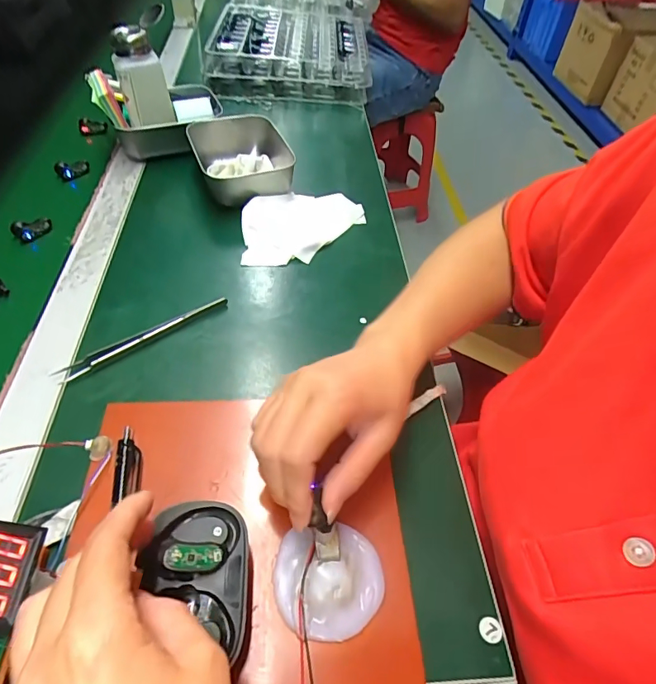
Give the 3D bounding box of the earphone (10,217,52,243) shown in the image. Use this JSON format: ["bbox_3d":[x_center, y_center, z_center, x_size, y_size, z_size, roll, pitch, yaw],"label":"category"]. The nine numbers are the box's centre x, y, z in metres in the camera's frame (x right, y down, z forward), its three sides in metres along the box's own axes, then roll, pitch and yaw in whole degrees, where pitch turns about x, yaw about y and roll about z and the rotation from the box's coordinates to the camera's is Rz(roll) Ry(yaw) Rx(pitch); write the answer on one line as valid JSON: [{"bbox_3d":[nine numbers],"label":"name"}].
[{"bbox_3d":[-0.301,-0.115,0.468,0.035,0.017,0.016,-33,60,-29],"label":"earphone"}]

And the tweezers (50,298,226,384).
[{"bbox_3d":[-0.152,-0.003,0.388,0.145,0.011,0.014,-26,57,-25],"label":"tweezers"}]

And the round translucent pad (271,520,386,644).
[{"bbox_3d":[0.001,0.137,0.266,0.062,0.019,0.056,1,49,-5],"label":"round translucent pad"}]

